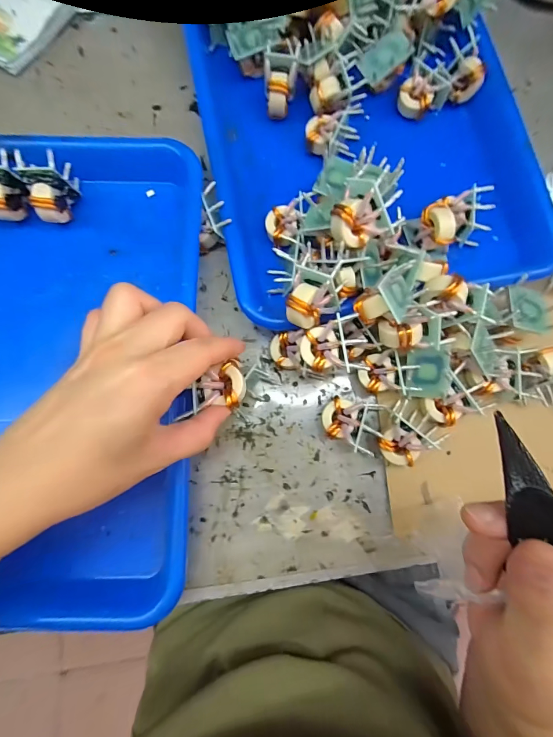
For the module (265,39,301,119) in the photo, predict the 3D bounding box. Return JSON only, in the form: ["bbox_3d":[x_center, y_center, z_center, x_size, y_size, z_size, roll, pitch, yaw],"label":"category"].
[{"bbox_3d":[0.003,-0.230,0.277,0.025,0.037,0.037,7,81,-1],"label":"module"}]

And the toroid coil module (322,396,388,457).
[{"bbox_3d":[0.053,0.040,0.244,0.039,0.029,0.035,13,81,-1],"label":"toroid coil module"}]

